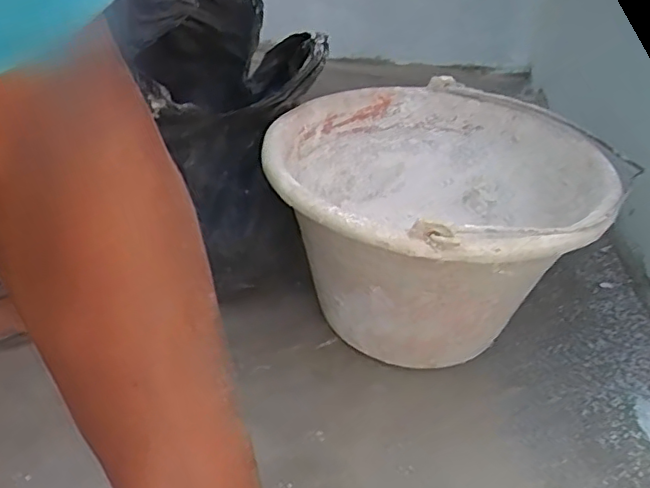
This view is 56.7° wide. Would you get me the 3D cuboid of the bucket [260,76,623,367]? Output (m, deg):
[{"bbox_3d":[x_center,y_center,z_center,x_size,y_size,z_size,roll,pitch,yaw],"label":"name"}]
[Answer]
[{"bbox_3d":[0.081,-0.007,0.499,0.248,0.165,0.255,3,35,-2],"label":"bucket"}]

